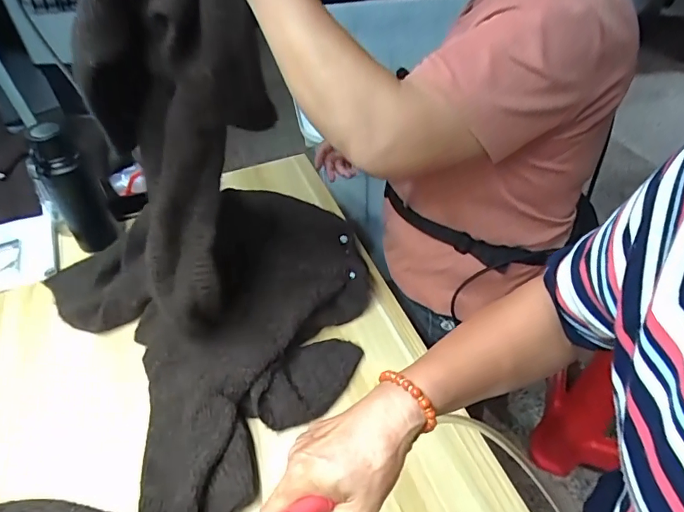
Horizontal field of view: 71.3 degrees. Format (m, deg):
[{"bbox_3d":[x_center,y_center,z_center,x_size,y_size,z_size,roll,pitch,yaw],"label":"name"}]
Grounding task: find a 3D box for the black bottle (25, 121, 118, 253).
[{"bbox_3d":[-0.475,-0.121,0.847,0.087,0.231,0.067,-25,48,-21],"label":"black bottle"}]

